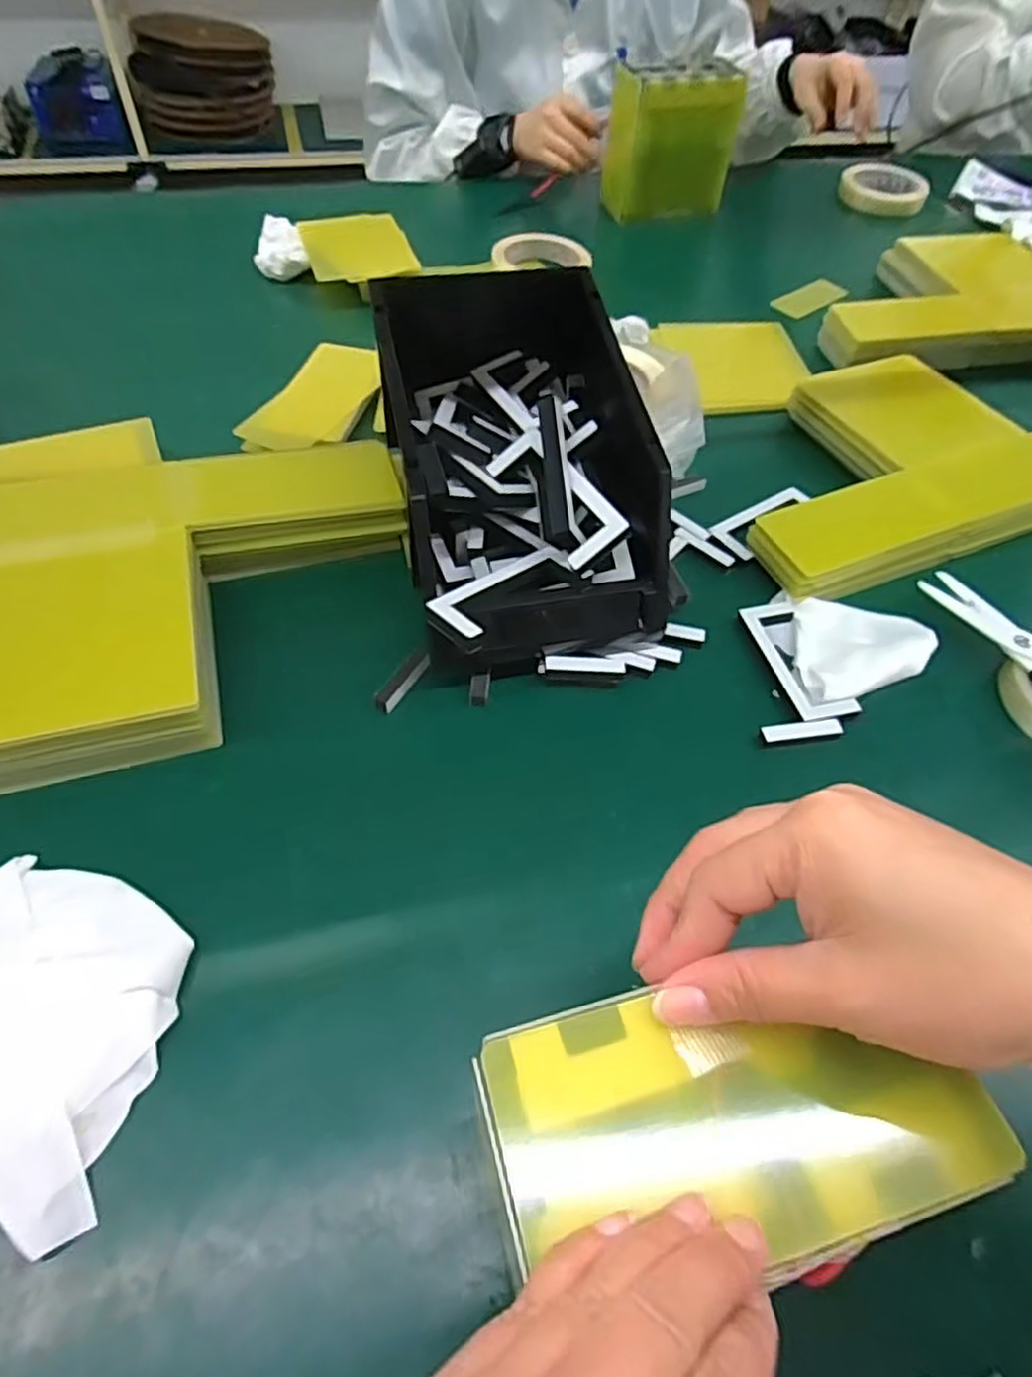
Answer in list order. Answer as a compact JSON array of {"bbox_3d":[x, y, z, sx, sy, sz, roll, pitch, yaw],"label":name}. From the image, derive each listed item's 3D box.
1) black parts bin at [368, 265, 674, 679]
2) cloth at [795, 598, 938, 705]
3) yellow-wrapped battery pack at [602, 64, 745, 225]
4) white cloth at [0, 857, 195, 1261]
[{"bbox_3d":[-0.003,-0.158,0.493,0.157,0.131,0.301,-9,55,-10],"label":"black parts bin"},{"bbox_3d":[0.233,-0.033,0.494,0.109,0.010,0.081,-15,56,-14],"label":"cloth"},{"bbox_3d":[0.188,-0.667,0.875,0.152,0.139,0.064,-15,56,-14],"label":"yellow-wrapped battery pack"},{"bbox_3d":[-0.230,0.144,0.328,0.161,0.025,0.122,23,56,13],"label":"white cloth"}]

